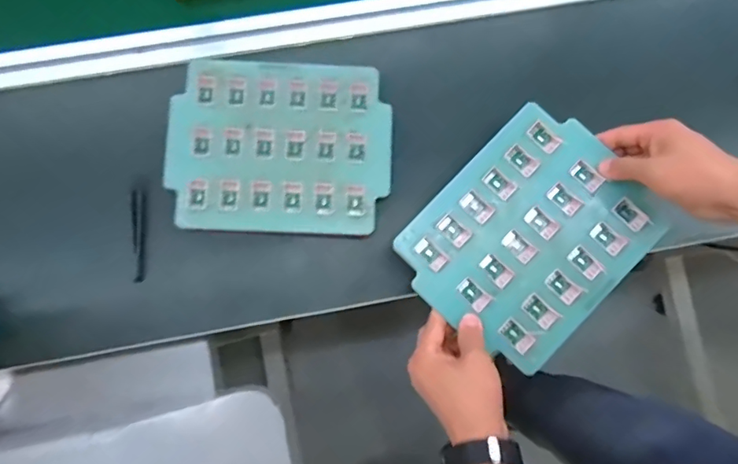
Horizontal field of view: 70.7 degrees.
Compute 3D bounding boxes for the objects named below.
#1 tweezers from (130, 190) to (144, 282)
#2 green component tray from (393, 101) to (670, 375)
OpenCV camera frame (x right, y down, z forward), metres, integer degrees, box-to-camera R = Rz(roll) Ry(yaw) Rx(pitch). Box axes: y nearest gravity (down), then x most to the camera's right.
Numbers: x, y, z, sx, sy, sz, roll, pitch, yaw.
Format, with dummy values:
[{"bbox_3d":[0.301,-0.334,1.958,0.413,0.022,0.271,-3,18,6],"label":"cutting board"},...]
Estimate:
[{"bbox_3d":[-0.244,0.004,0.551,0.013,0.017,0.097,-6,79,-2],"label":"tweezers"},{"bbox_3d":[0.153,0.003,0.496,0.176,0.009,0.215,44,86,7],"label":"green component tray"}]

